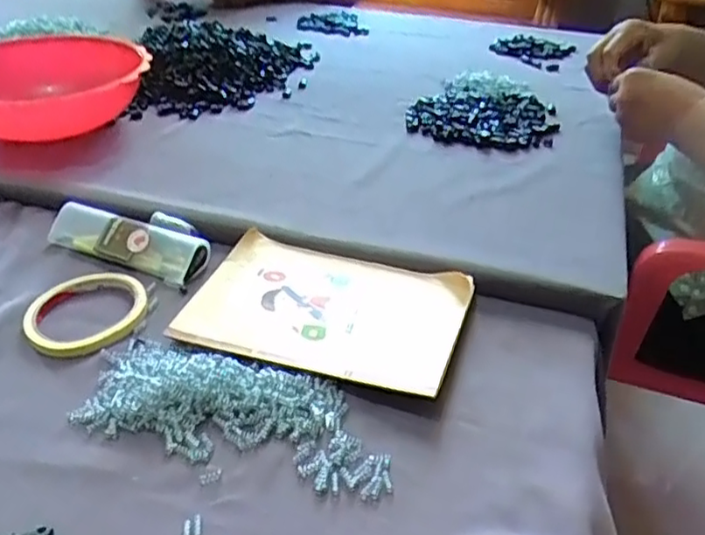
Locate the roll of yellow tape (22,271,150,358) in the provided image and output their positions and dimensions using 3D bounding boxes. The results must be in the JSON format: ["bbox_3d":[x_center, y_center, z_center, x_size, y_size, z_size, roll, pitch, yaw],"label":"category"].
[{"bbox_3d":[-0.209,0.033,0.519,0.093,0.010,0.093,1,34,-1],"label":"roll of yellow tape"}]

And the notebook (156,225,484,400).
[{"bbox_3d":[-0.019,0.032,0.516,0.204,0.019,0.136,12,35,16],"label":"notebook"}]

